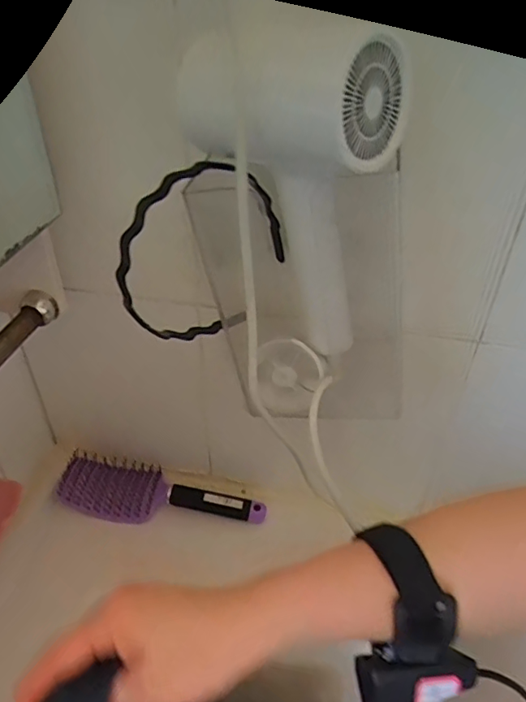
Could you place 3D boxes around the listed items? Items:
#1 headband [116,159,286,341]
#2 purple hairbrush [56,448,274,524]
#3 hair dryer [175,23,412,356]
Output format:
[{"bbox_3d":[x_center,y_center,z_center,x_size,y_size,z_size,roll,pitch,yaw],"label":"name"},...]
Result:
[{"bbox_3d":[-0.039,-0.069,0.376,0.139,0.132,0.018,-27,47,-30],"label":"headband"},{"bbox_3d":[-0.118,0.166,0.630,0.242,0.036,0.075,5,39,5],"label":"purple hairbrush"},{"bbox_3d":[0.016,-0.098,0.340,0.101,0.192,0.124,-19,43,-22],"label":"hair dryer"}]

